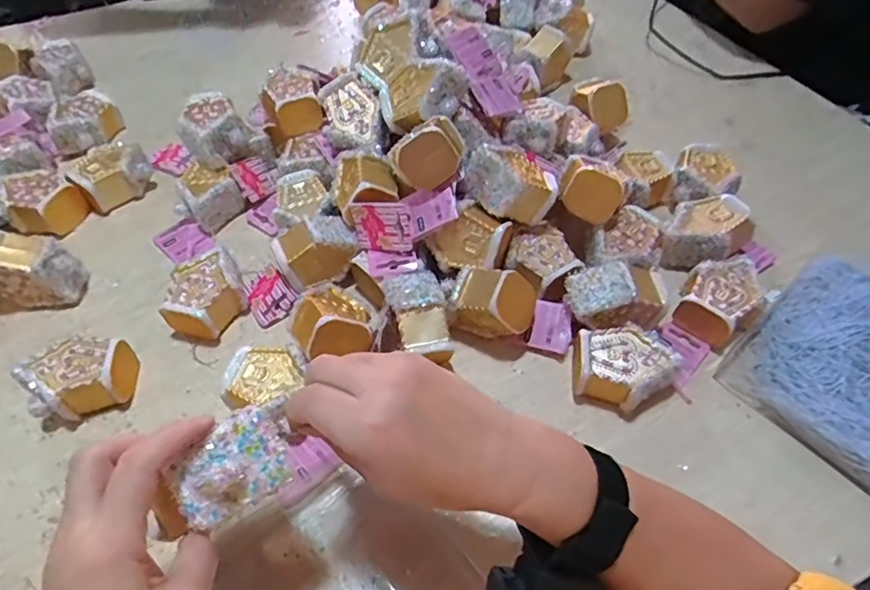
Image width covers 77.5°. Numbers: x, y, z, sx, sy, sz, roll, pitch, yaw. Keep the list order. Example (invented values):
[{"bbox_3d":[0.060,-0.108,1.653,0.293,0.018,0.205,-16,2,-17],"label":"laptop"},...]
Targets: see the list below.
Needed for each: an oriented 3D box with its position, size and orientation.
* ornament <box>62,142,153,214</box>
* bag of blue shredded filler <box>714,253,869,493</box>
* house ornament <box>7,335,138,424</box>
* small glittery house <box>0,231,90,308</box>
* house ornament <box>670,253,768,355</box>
[{"bbox_3d":[-0.374,-0.137,0.635,0.084,0.051,0.062,-33,60,-21],"label":"ornament"},{"bbox_3d":[0.382,0.063,0.484,0.216,0.043,0.174,-37,61,-24],"label":"bag of blue shredded filler"},{"bbox_3d":[-0.307,0.074,0.474,0.082,0.049,0.056,-17,55,-12],"label":"house ornament"},{"bbox_3d":[-0.397,-0.026,0.535,0.074,0.071,0.050,-4,54,-2],"label":"small glittery house"},{"bbox_3d":[0.267,0.003,0.509,0.066,0.042,0.082,35,61,24],"label":"house ornament"}]

